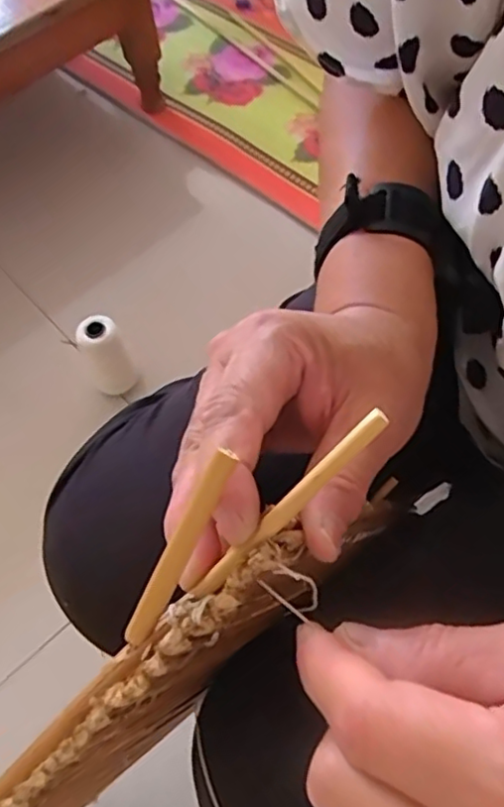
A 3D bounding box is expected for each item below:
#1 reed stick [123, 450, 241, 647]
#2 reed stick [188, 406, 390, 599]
[{"bbox_3d":[-0.020,0.040,0.173,0.006,0.004,0.061,30,101,14],"label":"reed stick"},{"bbox_3d":[0.010,0.030,0.179,0.072,0.004,0.005,-45,69,5],"label":"reed stick"}]

